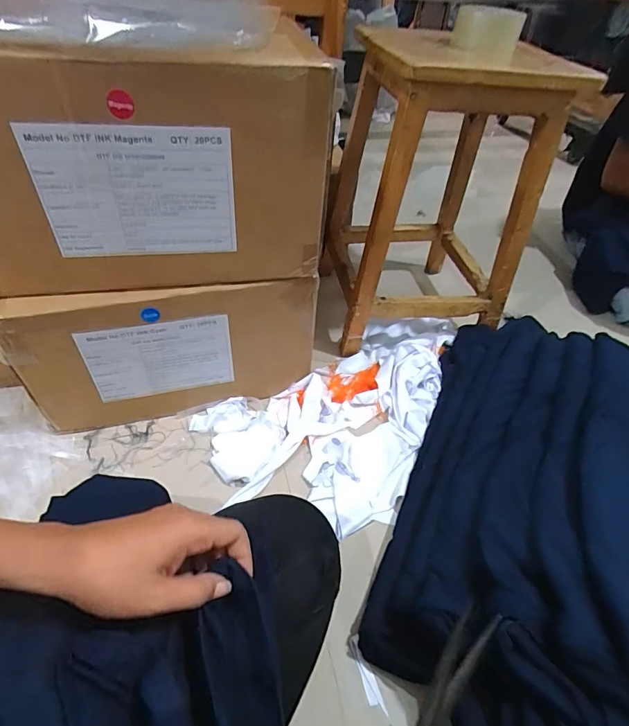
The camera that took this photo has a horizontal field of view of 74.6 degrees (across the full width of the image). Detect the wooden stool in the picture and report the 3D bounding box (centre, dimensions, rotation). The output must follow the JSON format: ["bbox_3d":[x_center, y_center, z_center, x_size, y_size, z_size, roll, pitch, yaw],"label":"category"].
[{"bbox_3d":[0.223,-0.347,0.823,0.323,0.526,0.339,-3,46,-8],"label":"wooden stool"}]

